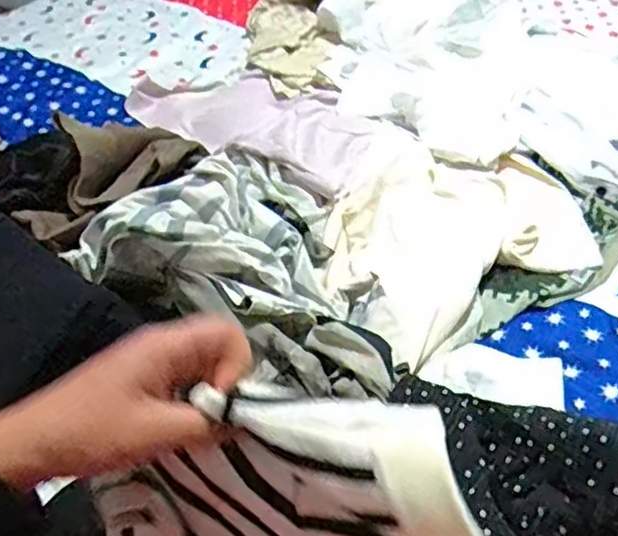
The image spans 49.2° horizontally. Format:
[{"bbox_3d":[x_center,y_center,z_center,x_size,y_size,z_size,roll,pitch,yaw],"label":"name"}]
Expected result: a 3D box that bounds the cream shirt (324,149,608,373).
[{"bbox_3d":[0.142,-0.051,0.737,0.312,0.045,0.262,-27,47,-19],"label":"cream shirt"}]

